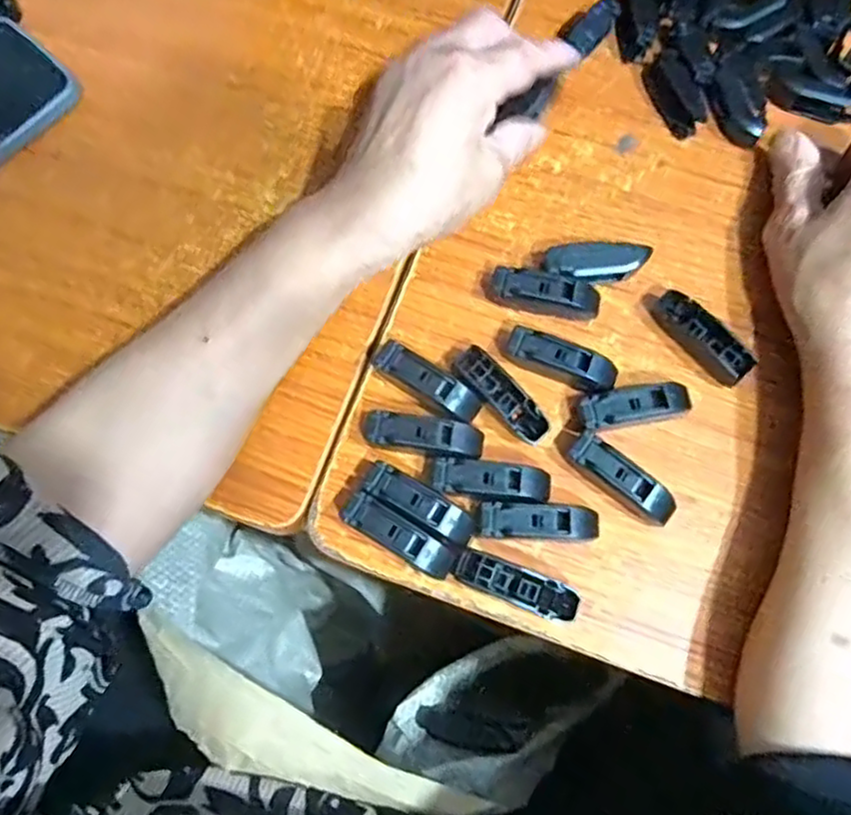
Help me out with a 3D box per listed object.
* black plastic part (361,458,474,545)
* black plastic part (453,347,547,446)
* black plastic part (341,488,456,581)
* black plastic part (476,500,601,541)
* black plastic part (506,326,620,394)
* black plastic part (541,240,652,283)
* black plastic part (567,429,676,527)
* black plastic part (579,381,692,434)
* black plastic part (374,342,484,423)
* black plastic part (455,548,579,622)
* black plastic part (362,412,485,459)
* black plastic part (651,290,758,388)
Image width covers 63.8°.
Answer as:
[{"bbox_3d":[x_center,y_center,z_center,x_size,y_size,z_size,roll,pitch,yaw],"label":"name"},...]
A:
[{"bbox_3d":[-0.002,0.046,0.319,0.054,0.015,0.016,29,75,8],"label":"black plastic part"},{"bbox_3d":[0.037,-0.005,0.334,0.017,0.015,0.055,-42,77,-12],"label":"black plastic part"},{"bbox_3d":[-0.012,0.060,0.316,0.055,0.014,0.016,31,75,9],"label":"black plastic part"},{"bbox_3d":[0.053,0.053,0.317,0.056,0.014,0.018,4,73,1],"label":"black plastic part"},{"bbox_3d":[0.068,-0.024,0.339,0.055,0.016,0.016,23,74,7],"label":"black plastic part"},{"bbox_3d":[0.088,-0.074,0.355,0.054,0.015,0.022,-4,73,-1],"label":"black plastic part"},{"bbox_3d":[0.092,0.035,0.323,0.055,0.014,0.019,39,77,11],"label":"black plastic part"},{"bbox_3d":[0.102,0.000,0.332,0.055,0.017,0.020,-12,73,-4],"label":"black plastic part"},{"bbox_3d":[0.001,-0.011,0.337,0.055,0.015,0.018,36,76,10],"label":"black plastic part"},{"bbox_3d":[0.041,0.081,0.310,0.055,0.016,0.017,22,74,7],"label":"black plastic part"},{"bbox_3d":[-0.001,0.015,0.328,0.057,0.017,0.018,5,73,2],"label":"black plastic part"},{"bbox_3d":[0.139,-0.035,0.344,0.018,0.014,0.056,-40,77,-11],"label":"black plastic part"}]

